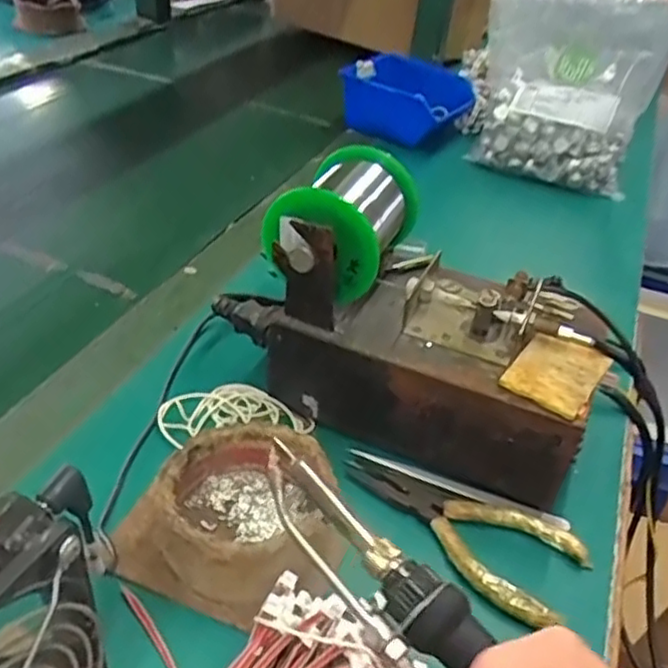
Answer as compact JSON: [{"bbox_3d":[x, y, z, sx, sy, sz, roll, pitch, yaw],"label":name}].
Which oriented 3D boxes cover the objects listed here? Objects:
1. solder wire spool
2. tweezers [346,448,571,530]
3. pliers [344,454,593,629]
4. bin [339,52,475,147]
[{"bbox_3d":[0.003,-0.059,0.404,0.070,0.071,0.094,19,39,14],"label":"solder wire spool"},{"bbox_3d":[0.070,0.085,0.384,0.127,0.004,0.011,15,38,9],"label":"tweezers"},{"bbox_3d":[0.068,0.096,0.369,0.131,0.008,0.060,32,44,29],"label":"pliers"},{"bbox_3d":[0.091,-0.279,0.818,0.131,0.066,0.131,22,40,18],"label":"bin"}]

